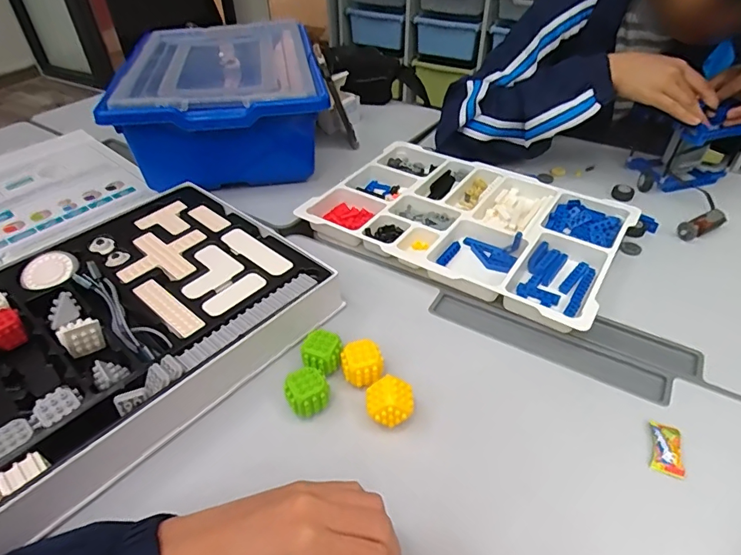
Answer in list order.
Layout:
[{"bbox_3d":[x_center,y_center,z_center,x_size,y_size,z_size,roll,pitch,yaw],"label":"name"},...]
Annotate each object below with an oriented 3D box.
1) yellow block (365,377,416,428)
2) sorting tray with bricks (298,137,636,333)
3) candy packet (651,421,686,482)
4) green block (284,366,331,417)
[{"bbox_3d":[0.018,0.113,0.417,0.040,0.042,0.032,0,42,1],"label":"yellow block"},{"bbox_3d":[0.131,-0.080,0.636,0.372,0.034,0.264,24,47,25],"label":"sorting tray with bricks"},{"bbox_3d":[0.250,0.143,0.396,0.023,0.009,0.047,15,44,17],"label":"candy packet"},{"bbox_3d":[-0.057,0.105,0.424,0.036,0.039,0.029,-21,46,-21],"label":"green block"}]

